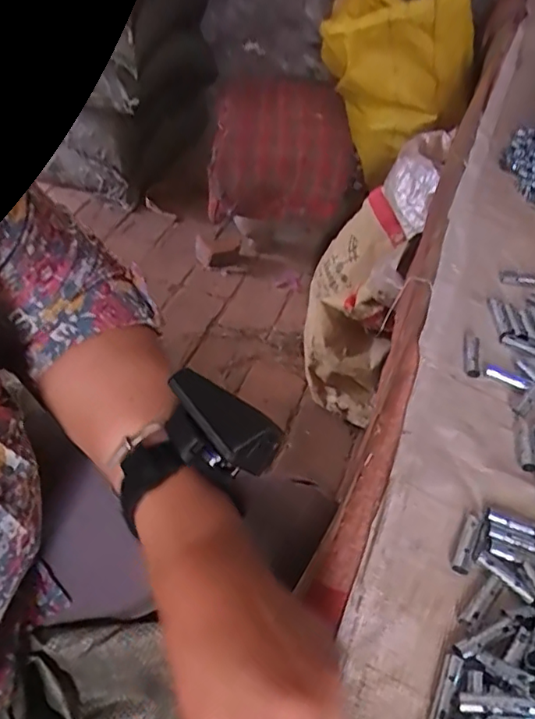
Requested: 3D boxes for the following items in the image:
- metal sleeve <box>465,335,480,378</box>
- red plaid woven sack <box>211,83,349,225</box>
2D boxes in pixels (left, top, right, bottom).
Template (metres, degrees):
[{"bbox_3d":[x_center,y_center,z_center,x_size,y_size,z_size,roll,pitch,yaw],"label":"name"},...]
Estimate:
[{"bbox_3d":[0.174,-0.003,0.484,0.014,0.009,0.040,8,49,4],"label":"metal sleeve"},{"bbox_3d":[0.023,-0.395,1.088,0.246,0.158,0.272,2,49,-2],"label":"red plaid woven sack"}]

